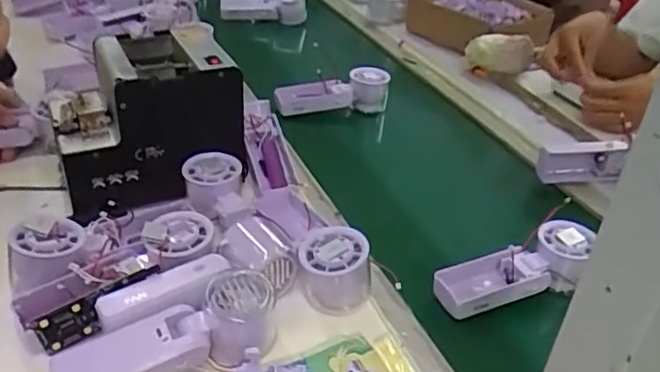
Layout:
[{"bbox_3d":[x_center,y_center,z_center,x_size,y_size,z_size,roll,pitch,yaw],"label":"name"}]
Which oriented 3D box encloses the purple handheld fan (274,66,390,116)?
[{"bbox_3d":[0.003,-0.147,0.937,0.167,0.060,0.061,-6,35,-18],"label":"purple handheld fan"}]

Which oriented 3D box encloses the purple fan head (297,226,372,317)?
[{"bbox_3d":[0.004,0.072,0.533,0.056,0.056,0.062,-25,43,-35],"label":"purple fan head"}]

